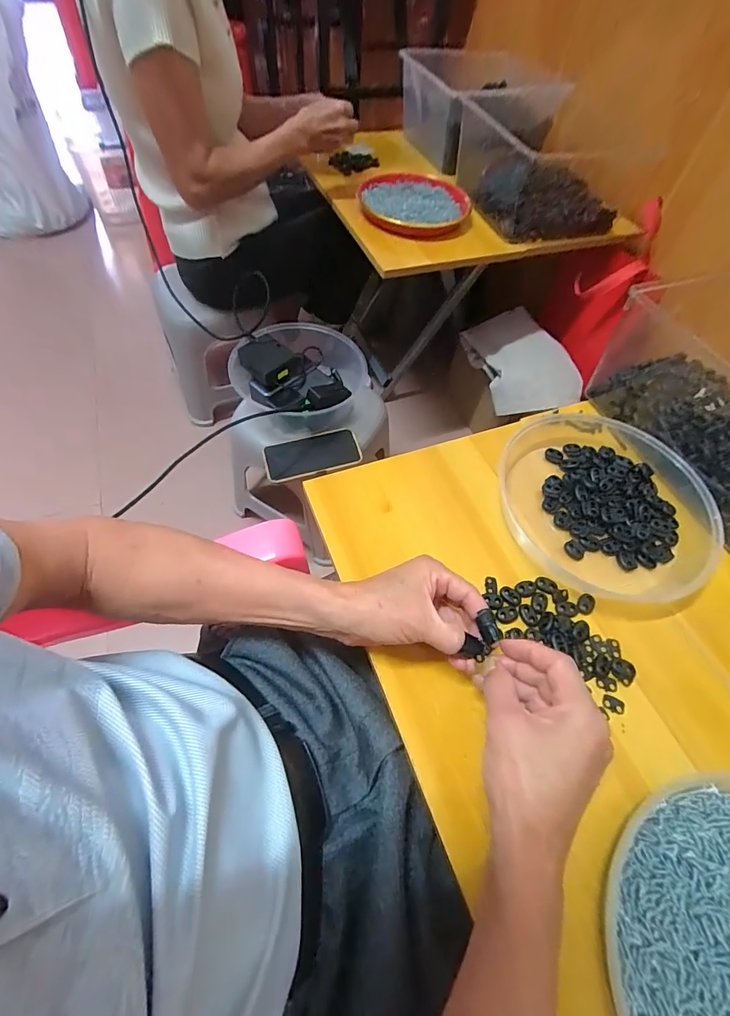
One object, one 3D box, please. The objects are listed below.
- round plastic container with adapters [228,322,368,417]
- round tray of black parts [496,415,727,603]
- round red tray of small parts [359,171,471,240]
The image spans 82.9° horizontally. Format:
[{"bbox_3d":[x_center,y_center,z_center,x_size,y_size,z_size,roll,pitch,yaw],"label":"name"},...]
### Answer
[{"bbox_3d":[-0.128,-0.237,0.773,0.217,0.101,0.224,2,58,-3],"label":"round plastic container with adapters"},{"bbox_3d":[0.265,-0.018,0.457,0.224,0.035,0.241,17,59,7],"label":"round tray of black parts"},{"bbox_3d":[0.095,-0.613,0.822,0.212,0.032,0.210,-3,59,-5],"label":"round red tray of small parts"}]

